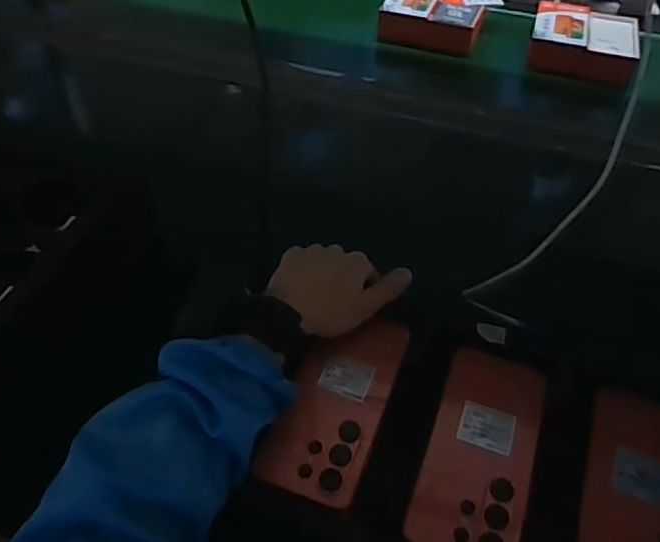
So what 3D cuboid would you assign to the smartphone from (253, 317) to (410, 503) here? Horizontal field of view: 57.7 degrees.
[{"bbox_3d":[0.007,0.099,0.471,0.079,0.011,0.170,20,48,14],"label":"smartphone"}]

